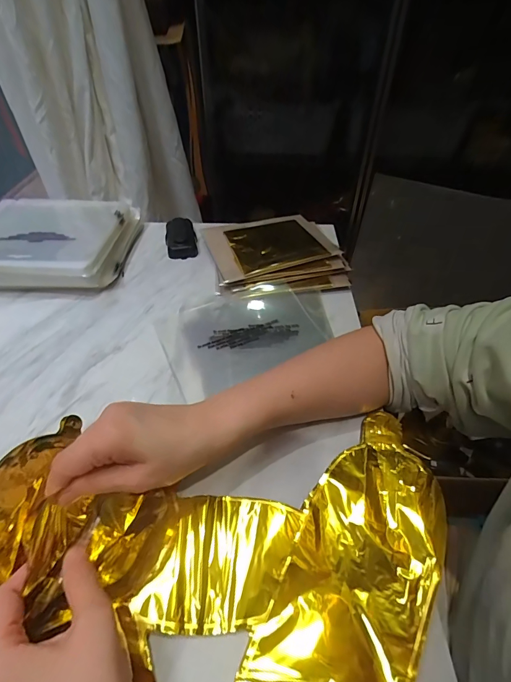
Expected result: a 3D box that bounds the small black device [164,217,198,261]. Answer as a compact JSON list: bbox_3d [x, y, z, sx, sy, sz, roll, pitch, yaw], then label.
[{"bbox_3d":[-0.133,-0.186,0.621,0.052,0.028,0.100,-9,46,-8],"label":"small black device"}]

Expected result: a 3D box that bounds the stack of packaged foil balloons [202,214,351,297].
[{"bbox_3d":[0.028,-0.148,0.579,0.201,0.032,0.200,-8,46,-8],"label":"stack of packaged foil balloons"}]

